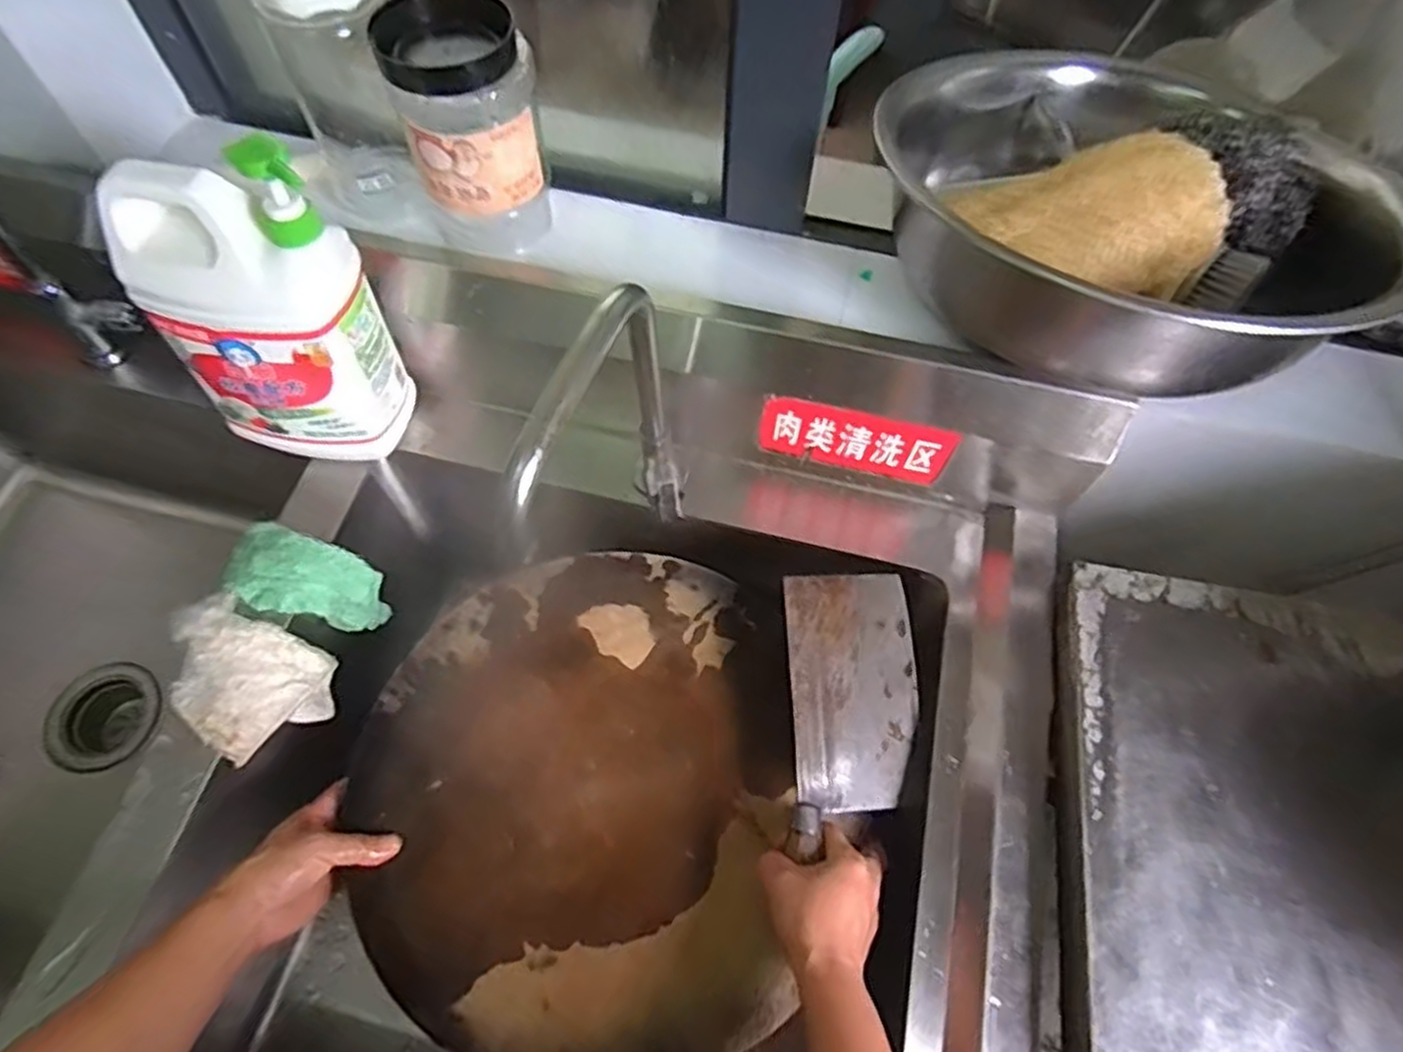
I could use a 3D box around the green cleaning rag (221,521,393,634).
[{"bbox_3d":[-0.324,0.051,0.630,0.106,0.089,0.065,16,64,7],"label":"green cleaning rag"}]

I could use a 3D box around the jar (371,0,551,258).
[{"bbox_3d":[-0.168,-0.295,0.562,0.099,0.139,0.111,-13,64,-8],"label":"jar"}]

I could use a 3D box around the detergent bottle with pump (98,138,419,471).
[{"bbox_3d":[-0.312,-0.150,0.553,0.134,0.240,0.094,14,63,6],"label":"detergent bottle with pump"}]

